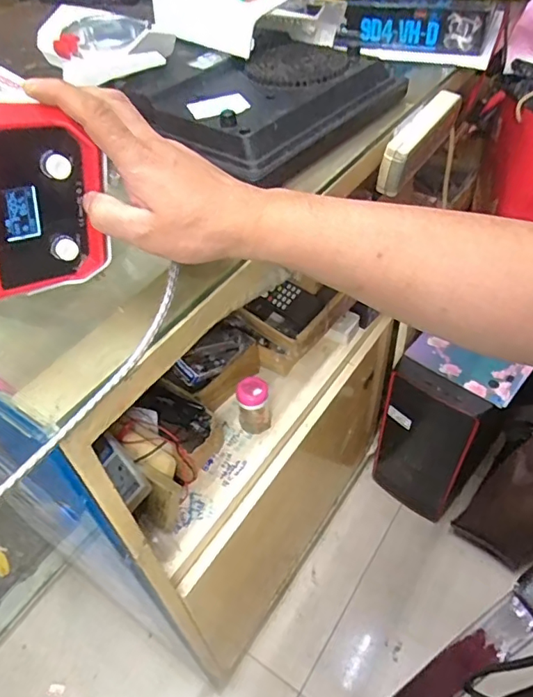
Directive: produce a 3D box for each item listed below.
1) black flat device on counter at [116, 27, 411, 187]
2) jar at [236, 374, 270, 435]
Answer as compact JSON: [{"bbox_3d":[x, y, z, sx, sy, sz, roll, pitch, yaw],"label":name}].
[{"bbox_3d":[-0.010,-0.300,0.606,0.241,0.050,0.282,30,57,27],"label":"black flat device on counter"},{"bbox_3d":[-0.017,0.079,0.721,0.041,0.081,0.038,-2,48,2],"label":"jar"}]

